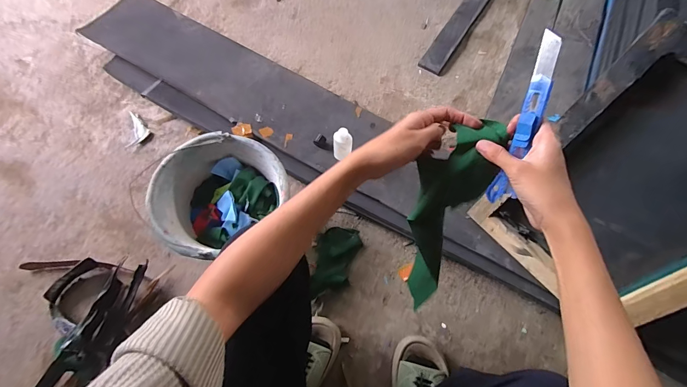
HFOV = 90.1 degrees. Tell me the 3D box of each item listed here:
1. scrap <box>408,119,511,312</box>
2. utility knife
[{"bbox_3d":[0.123,0.043,0.459,0.077,0.293,0.033,11,38,4],"label":"scrap"},{"bbox_3d":[0.185,-0.070,0.348,0.020,0.019,0.169,14,109,5],"label":"utility knife"}]

